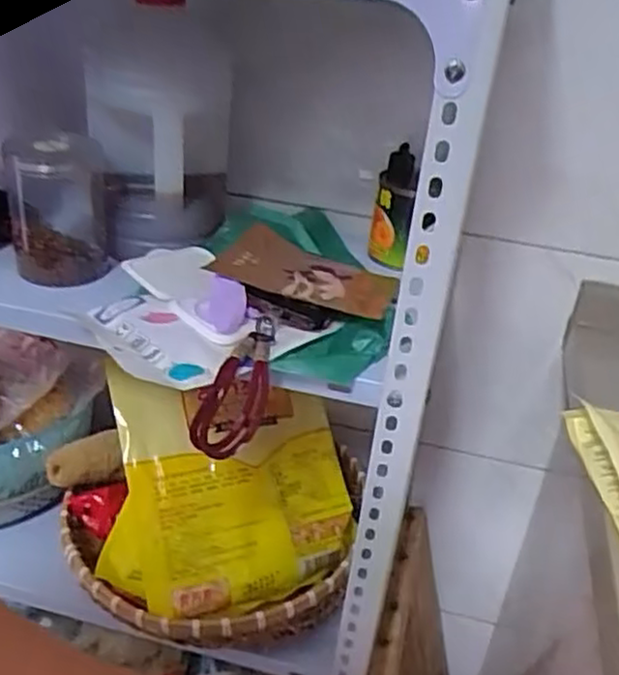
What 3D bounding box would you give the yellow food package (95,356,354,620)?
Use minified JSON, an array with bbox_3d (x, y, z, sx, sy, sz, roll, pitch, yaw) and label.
[{"bbox_3d":[-0.088,0.172,0.785,0.254,0.087,0.232,4,70,-26],"label":"yellow food package"}]

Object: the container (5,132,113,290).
[{"bbox_3d":[-0.235,-0.124,0.679,0.084,0.123,0.100,-5,31,-17],"label":"container"}]

